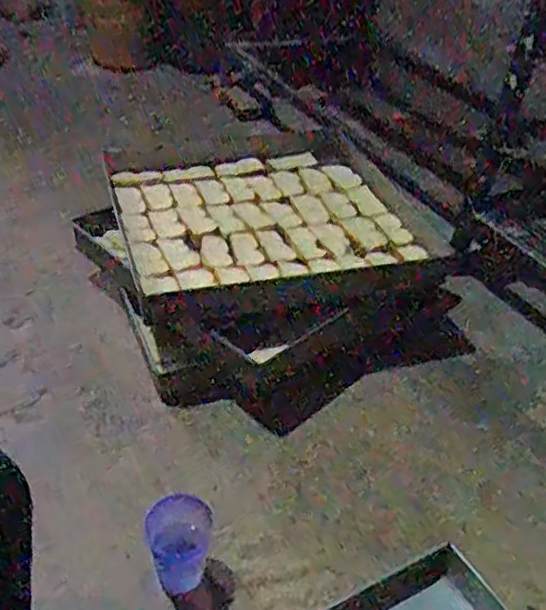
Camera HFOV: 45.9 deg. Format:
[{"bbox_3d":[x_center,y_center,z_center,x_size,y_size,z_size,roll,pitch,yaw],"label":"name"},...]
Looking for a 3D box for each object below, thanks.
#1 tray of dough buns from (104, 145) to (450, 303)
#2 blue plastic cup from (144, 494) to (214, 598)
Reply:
[{"bbox_3d":[-0.019,-0.156,1.150,0.498,0.065,0.411,-8,43,-16],"label":"tray of dough buns"},{"bbox_3d":[-0.109,0.285,0.765,0.076,0.085,0.080,3,41,-2],"label":"blue plastic cup"}]

